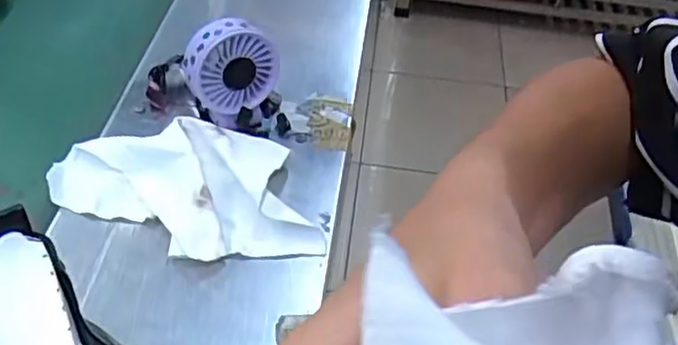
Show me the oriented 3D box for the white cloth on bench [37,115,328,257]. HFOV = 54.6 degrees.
[{"bbox_3d":[-0.129,0.011,0.566,0.237,0.036,0.126,11,46,3],"label":"white cloth on bench"}]

